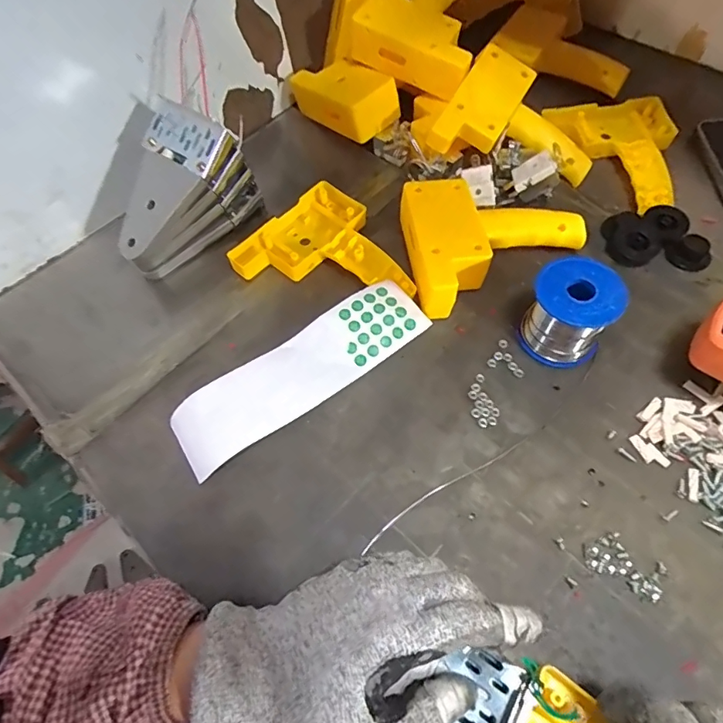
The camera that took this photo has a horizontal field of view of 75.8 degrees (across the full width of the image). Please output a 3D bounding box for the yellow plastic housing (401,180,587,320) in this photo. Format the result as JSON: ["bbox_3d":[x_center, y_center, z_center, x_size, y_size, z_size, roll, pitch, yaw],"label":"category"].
[{"bbox_3d":[0.120,-0.109,0.414,0.154,0.050,0.123,-9,60,-1],"label":"yellow plastic housing"}]

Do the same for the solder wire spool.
[{"bbox_3d":[0.165,-0.040,0.366,0.061,0.062,0.063,-2,61,3],"label":"solder wire spool"}]

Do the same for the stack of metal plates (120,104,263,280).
[{"bbox_3d":[-0.165,-0.151,0.426,0.138,0.108,0.064,-36,65,-16],"label":"stack of metal plates"}]

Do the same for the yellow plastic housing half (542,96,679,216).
[{"bbox_3d":[0.281,-0.226,0.482,0.111,0.026,0.151,-28,63,-12],"label":"yellow plastic housing half"}]

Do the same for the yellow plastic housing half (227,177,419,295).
[{"bbox_3d":[-0.026,-0.091,0.426,0.150,0.024,0.124,39,70,22],"label":"yellow plastic housing half"}]

